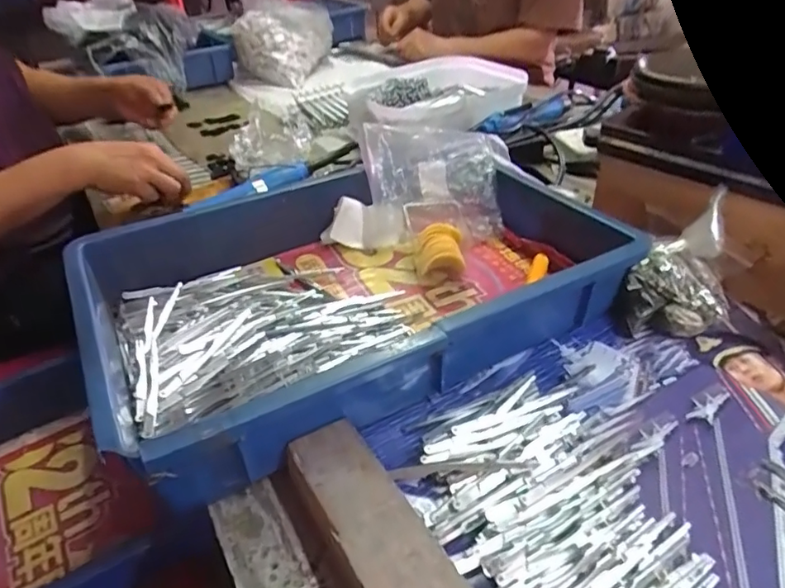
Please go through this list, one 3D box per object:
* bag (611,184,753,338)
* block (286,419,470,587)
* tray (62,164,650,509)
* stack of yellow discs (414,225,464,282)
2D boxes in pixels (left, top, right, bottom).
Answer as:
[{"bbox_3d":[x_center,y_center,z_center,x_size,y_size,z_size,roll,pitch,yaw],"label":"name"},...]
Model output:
[{"bbox_3d":[0.248,-0.019,0.453,0.082,0.094,0.101,22,43,29],"label":"bag"},{"bbox_3d":[-0.003,0.148,0.293,0.049,0.033,0.182,-21,41,-24],"label":"block"},{"bbox_3d":[-0.017,-0.018,0.477,0.452,0.077,0.276,-20,40,-23],"label":"tray"},{"bbox_3d":[0.045,-0.040,0.524,0.047,0.043,0.055,0,37,2],"label":"stack of yellow discs"}]

